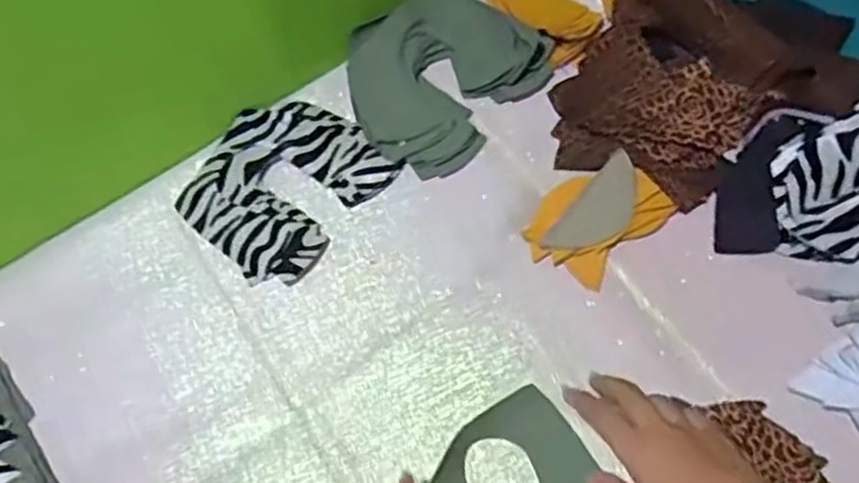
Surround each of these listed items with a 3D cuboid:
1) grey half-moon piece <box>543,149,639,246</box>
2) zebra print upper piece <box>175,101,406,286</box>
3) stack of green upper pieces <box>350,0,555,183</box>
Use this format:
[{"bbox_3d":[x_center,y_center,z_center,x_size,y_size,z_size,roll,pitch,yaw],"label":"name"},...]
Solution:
[{"bbox_3d":[0.140,-0.026,0.599,0.045,0.004,0.100,36,80,18],"label":"grey half-moon piece"},{"bbox_3d":[-0.130,-0.053,0.658,0.151,0.012,0.158,36,76,19],"label":"zebra print upper piece"},{"bbox_3d":[0.003,-0.158,0.677,0.161,0.050,0.175,38,72,24],"label":"stack of green upper pieces"}]

